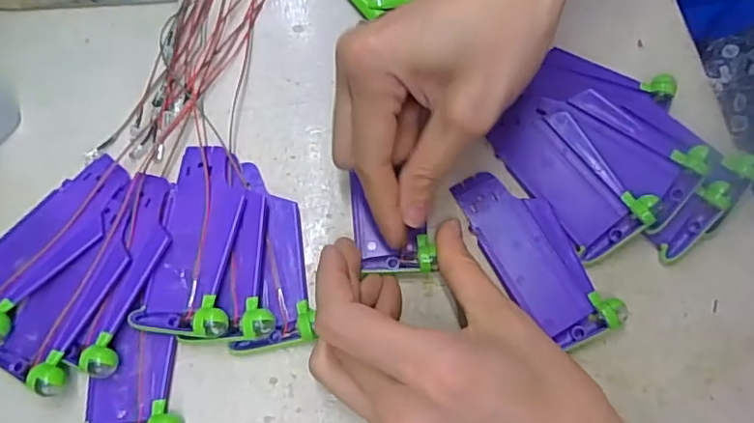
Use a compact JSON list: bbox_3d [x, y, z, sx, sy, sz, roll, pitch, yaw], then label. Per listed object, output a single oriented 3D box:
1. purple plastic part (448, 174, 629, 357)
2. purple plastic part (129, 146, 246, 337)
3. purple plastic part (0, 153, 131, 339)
[{"bbox_3d":[0.072,0.018,0.262,0.037,0.010,0.090,-28,75,-9],"label":"purple plastic part"},{"bbox_3d":[-0.081,0.011,0.259,0.039,0.016,0.089,7,73,1],"label":"purple plastic part"},{"bbox_3d":[-0.151,0.011,0.260,0.039,0.013,0.089,38,76,10],"label":"purple plastic part"}]

